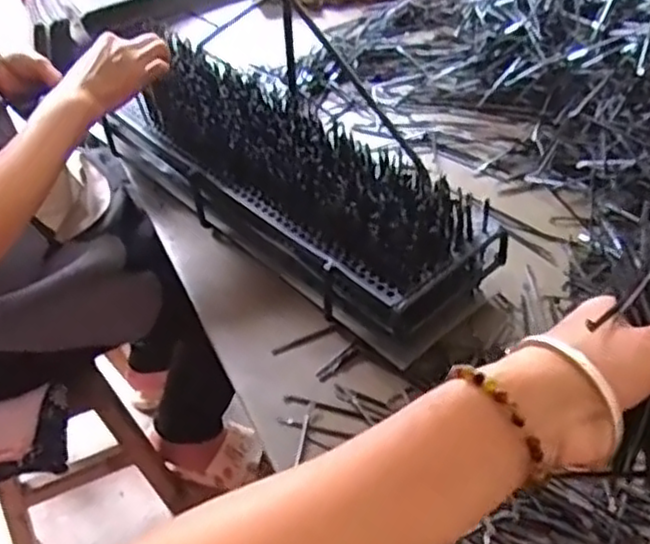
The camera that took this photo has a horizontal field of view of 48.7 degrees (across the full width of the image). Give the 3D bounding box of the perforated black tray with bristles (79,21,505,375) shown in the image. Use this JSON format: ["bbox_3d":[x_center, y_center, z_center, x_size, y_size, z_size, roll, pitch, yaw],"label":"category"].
[{"bbox_3d":[-0.058,-0.104,0.785,0.145,0.132,0.516,-33,50,-29],"label":"perforated black tray with bristles"}]

